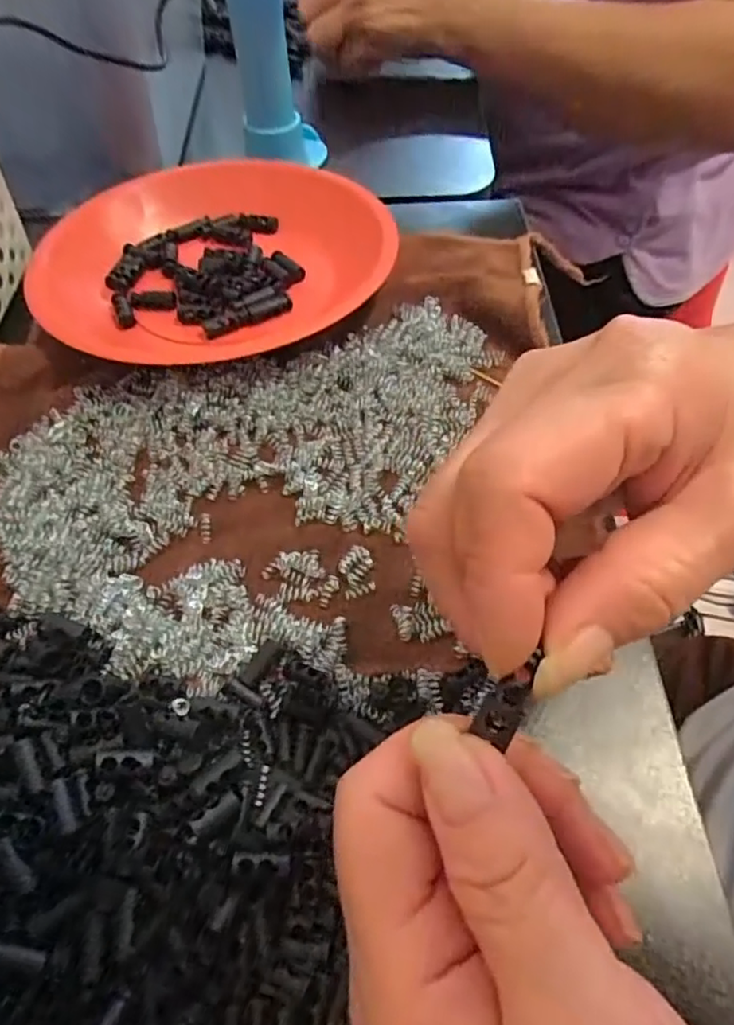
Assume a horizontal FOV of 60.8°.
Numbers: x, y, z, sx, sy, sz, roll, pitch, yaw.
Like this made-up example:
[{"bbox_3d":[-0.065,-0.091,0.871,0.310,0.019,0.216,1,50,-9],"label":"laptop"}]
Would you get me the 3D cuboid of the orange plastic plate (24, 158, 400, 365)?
[{"bbox_3d":[-0.088,-0.159,0.363,0.192,0.023,0.178,-19,58,-11],"label":"orange plastic plate"}]

